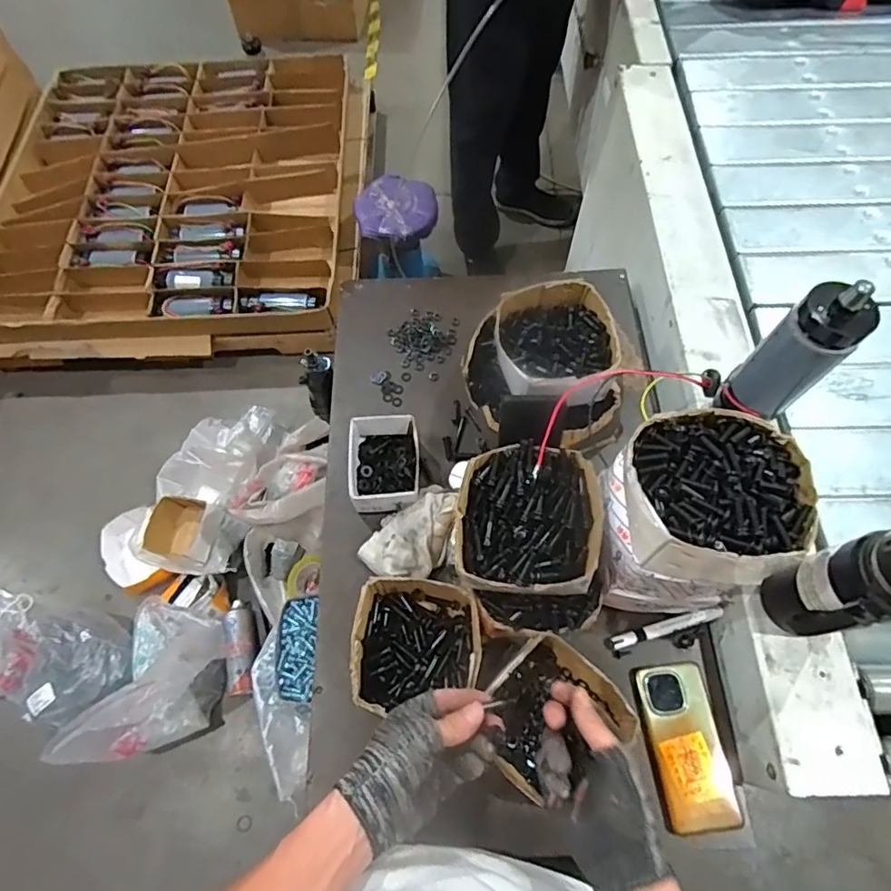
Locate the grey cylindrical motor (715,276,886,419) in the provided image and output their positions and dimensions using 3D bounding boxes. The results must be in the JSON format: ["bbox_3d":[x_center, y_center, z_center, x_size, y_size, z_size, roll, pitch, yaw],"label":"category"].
[{"bbox_3d":[0.386,-0.091,0.624,0.068,0.229,0.076,-33,69,-13],"label":"grey cylindrical motor"}]

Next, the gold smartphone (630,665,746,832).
[{"bbox_3d":[0.267,0.335,0.611,0.082,0.014,0.164,-5,65,-1],"label":"gold smartphone"}]

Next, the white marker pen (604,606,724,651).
[{"bbox_3d":[0.266,0.221,0.662,0.144,0.014,0.018,-15,66,-6],"label":"white marker pen"}]

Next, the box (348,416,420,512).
[{"bbox_3d":[-0.082,0.026,0.747,0.090,0.067,0.131,-1,65,0],"label":"box"}]

